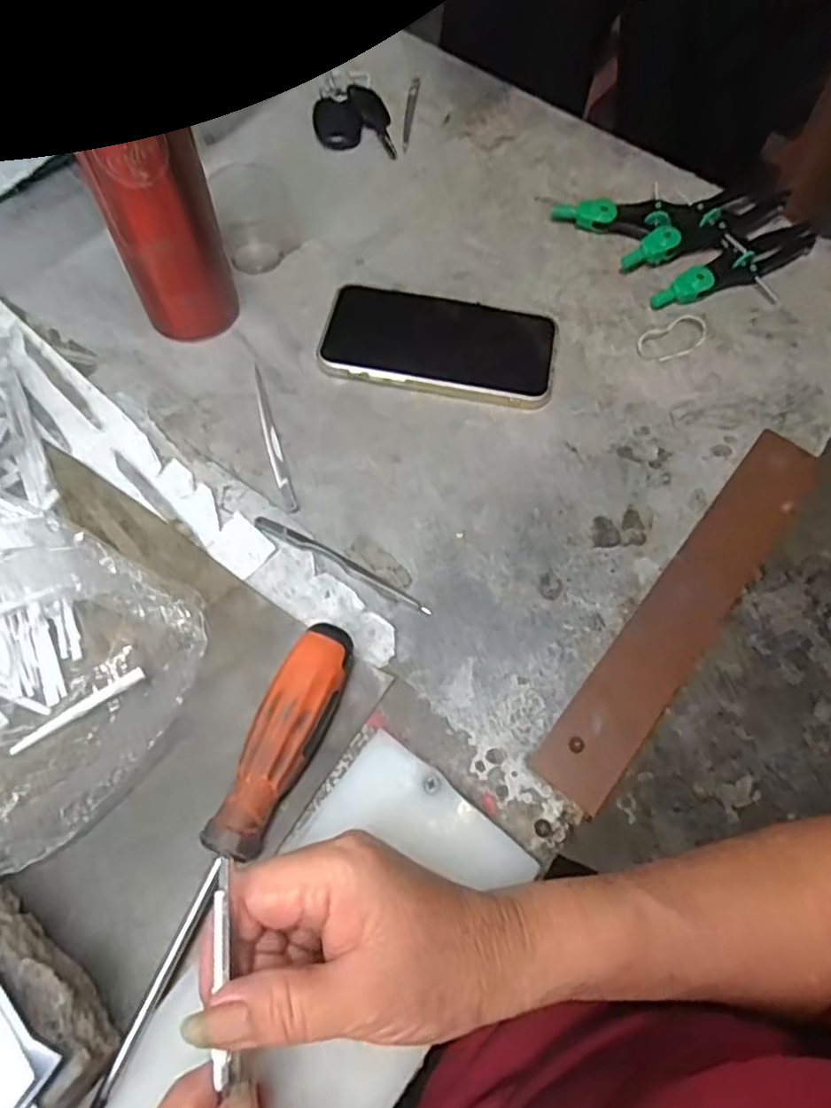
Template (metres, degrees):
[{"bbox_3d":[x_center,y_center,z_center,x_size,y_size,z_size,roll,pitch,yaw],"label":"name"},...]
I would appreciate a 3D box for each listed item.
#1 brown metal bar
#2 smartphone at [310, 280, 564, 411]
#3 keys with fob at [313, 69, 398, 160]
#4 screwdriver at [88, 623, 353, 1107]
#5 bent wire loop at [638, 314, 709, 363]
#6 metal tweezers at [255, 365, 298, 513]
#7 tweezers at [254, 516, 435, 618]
[{"bbox_3d":[0.149,0.023,0.363,0.040,0.004,0.253,37,68,15],"label":"brown metal bar"},{"bbox_3d":[0.016,-0.138,0.438,0.147,0.010,0.086,10,64,3],"label":"smartphone"},{"bbox_3d":[-0.051,-0.351,0.538,0.059,0.013,0.090,-7,64,-6],"label":"keys with fob"},{"bbox_3d":[-0.078,0.121,0.292,0.028,0.032,0.195,23,65,9],"label":"screwdriver"},{"bbox_3d":[0.171,-0.142,0.448,0.054,0.004,0.026,-26,74,-11],"label":"bent wire loop"},{"bbox_3d":[-0.087,-0.071,0.404,0.008,0.004,0.108,-15,65,-10],"label":"metal tweezers"},{"bbox_3d":[-0.040,0.005,0.367,0.109,0.004,0.008,27,66,10],"label":"tweezers"}]

